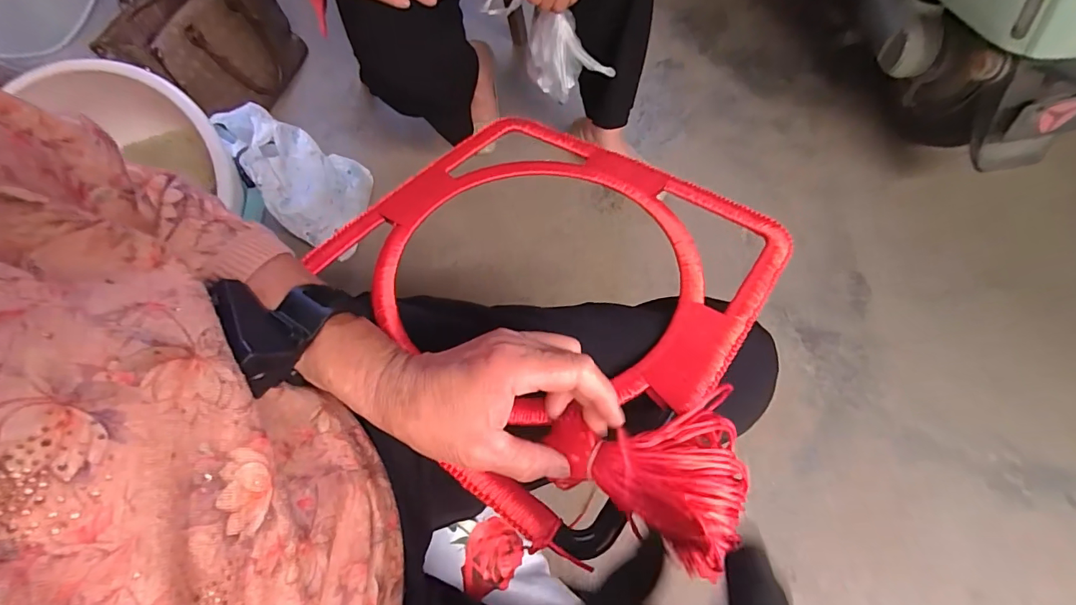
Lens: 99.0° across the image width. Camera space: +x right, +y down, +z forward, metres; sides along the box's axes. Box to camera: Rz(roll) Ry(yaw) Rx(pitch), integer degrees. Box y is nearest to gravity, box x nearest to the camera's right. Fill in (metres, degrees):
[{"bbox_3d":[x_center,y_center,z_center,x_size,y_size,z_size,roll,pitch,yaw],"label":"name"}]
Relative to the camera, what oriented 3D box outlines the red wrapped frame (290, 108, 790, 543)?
[{"bbox_3d":[0.000,-0.031,0.389,0.330,0.013,0.327,34,64,23],"label":"red wrapped frame"}]

